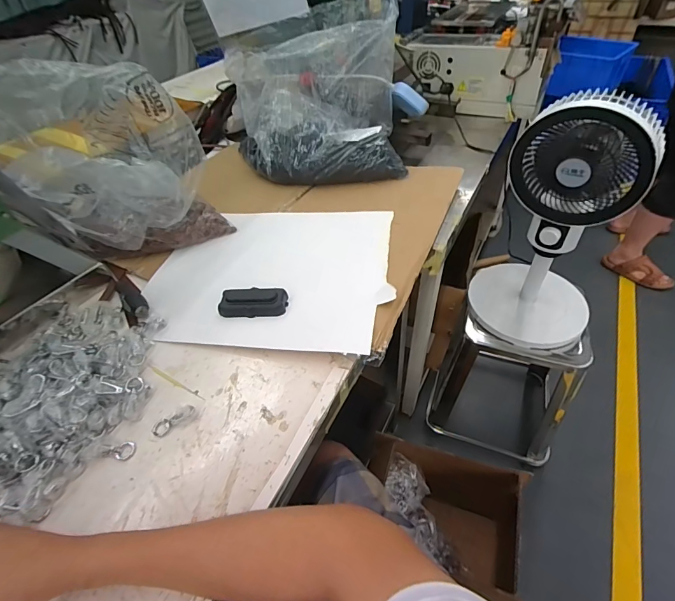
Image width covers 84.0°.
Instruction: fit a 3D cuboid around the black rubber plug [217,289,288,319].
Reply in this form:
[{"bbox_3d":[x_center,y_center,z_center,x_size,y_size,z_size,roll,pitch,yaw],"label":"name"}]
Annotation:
[{"bbox_3d":[-0.137,0.003,0.612,0.106,0.020,0.049,-1,46,3],"label":"black rubber plug"}]

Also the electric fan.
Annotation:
[{"bbox_3d":[0.447,-0.140,0.766,0.263,0.492,0.198,26,53,27],"label":"electric fan"}]

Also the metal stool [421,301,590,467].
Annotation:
[{"bbox_3d":[0.492,0.200,1.125,0.358,0.500,0.352,12,48,16],"label":"metal stool"}]

